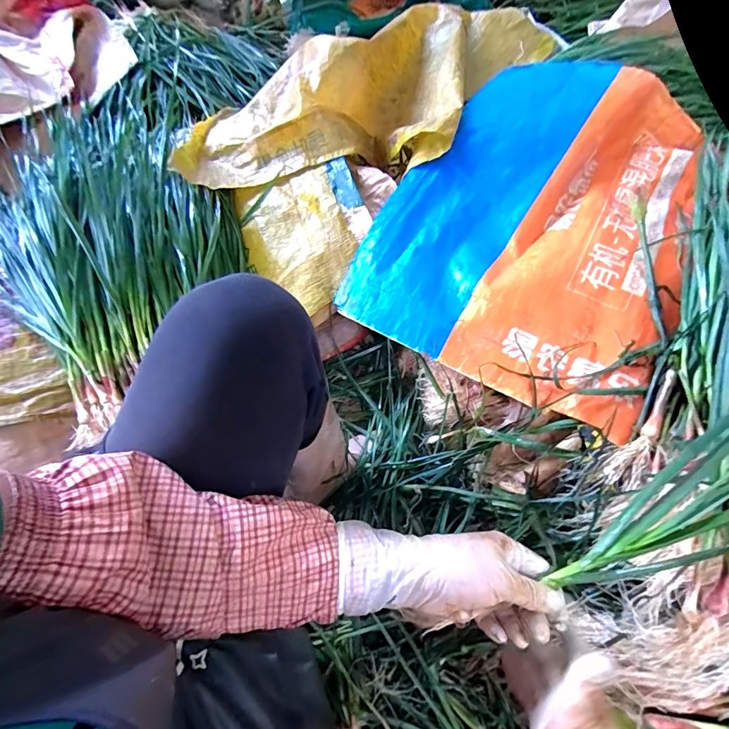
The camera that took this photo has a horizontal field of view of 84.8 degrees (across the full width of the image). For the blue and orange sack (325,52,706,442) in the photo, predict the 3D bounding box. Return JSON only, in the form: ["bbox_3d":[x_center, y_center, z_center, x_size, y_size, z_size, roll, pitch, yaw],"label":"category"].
[{"bbox_3d":[0.257,-0.236,0.594,0.396,0.077,0.577,28,70,13],"label":"blue and orange sack"}]

